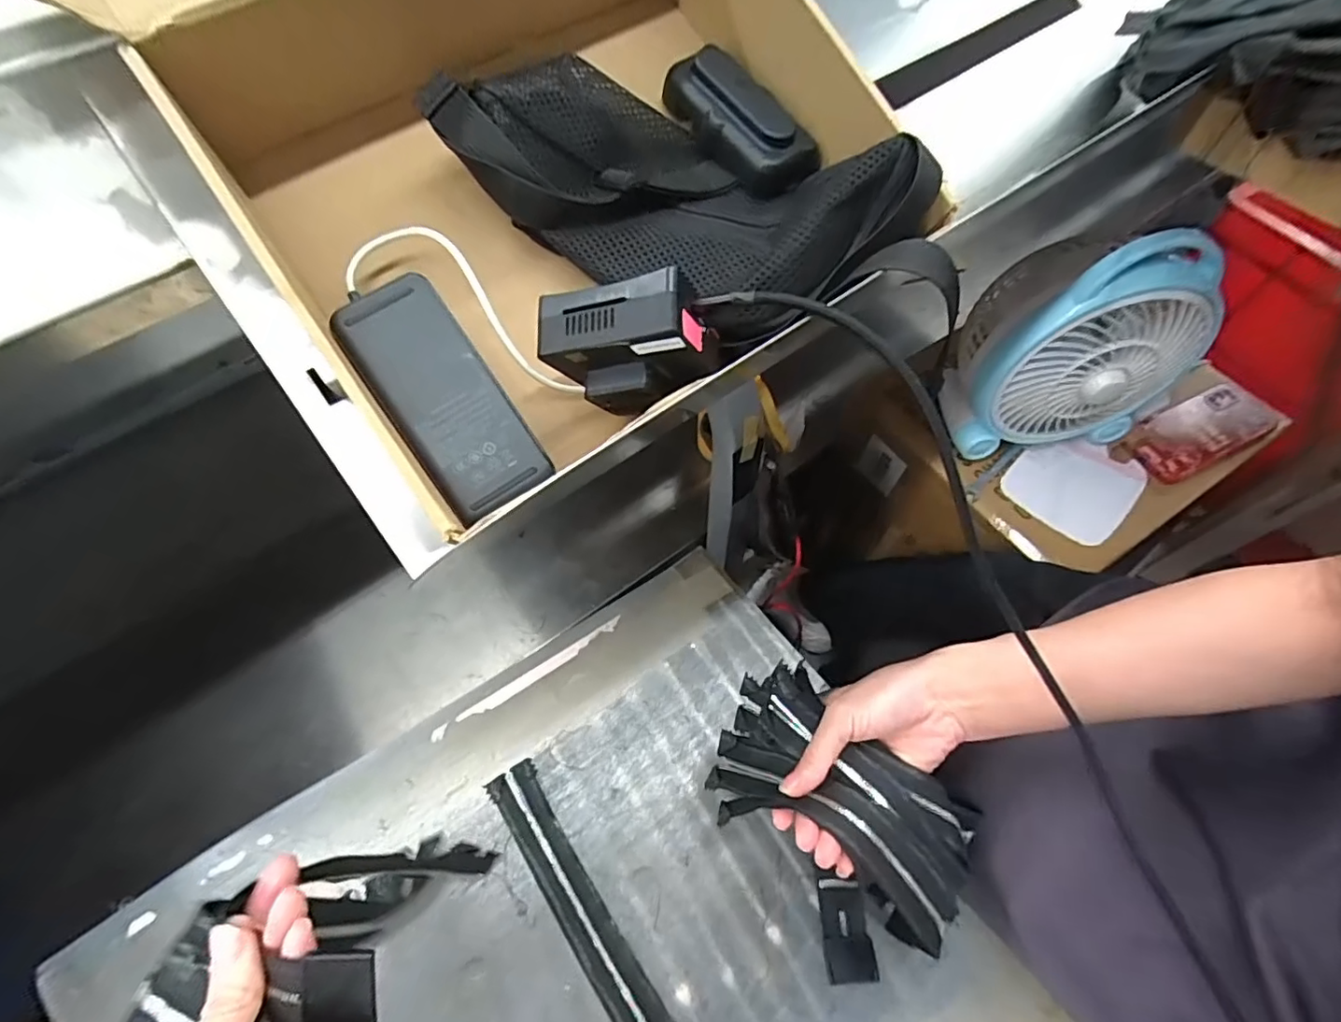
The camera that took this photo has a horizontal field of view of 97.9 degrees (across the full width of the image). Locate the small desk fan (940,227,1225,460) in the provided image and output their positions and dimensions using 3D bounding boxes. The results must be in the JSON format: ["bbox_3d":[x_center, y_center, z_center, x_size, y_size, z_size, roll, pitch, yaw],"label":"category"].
[{"bbox_3d":[0.403,-0.170,0.575,0.209,0.223,0.123,-4,62,0],"label":"small desk fan"}]

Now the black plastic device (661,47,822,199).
[{"bbox_3d":[0.042,-0.241,0.362,0.105,0.032,0.045,45,72,5],"label":"black plastic device"}]

